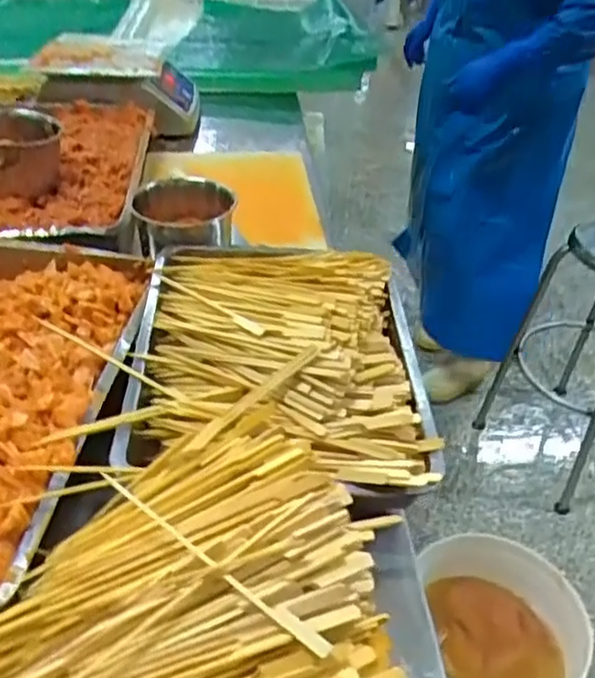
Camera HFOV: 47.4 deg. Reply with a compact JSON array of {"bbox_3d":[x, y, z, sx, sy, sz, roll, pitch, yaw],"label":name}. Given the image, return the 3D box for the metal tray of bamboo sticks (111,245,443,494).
[{"bbox_3d":[-0.019,-0.001,0.711,0.292,0.075,0.374,1,38,-1],"label":"metal tray of bamboo sticks"}]

